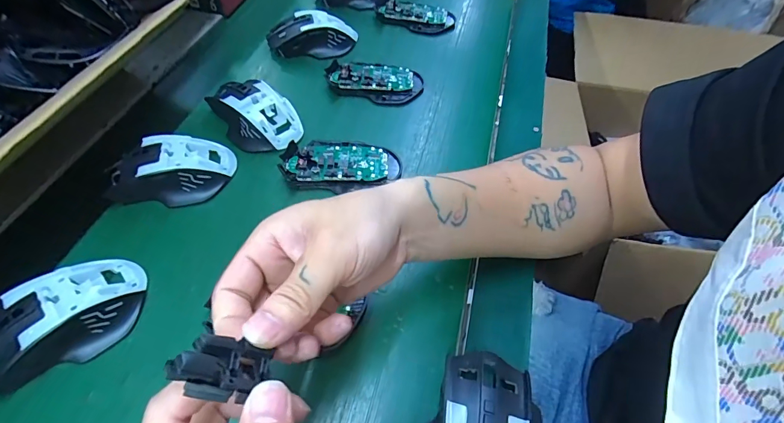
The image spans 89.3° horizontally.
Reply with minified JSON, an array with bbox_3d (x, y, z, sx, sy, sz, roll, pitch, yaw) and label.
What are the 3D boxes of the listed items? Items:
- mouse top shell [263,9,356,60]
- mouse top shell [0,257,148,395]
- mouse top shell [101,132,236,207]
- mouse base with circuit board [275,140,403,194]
[{"bbox_3d":[-0.103,-0.228,0.513,0.110,0.032,0.059,-4,63,-4],"label":"mouse top shell"},{"bbox_3d":[-0.238,0.076,0.278,0.109,0.032,0.066,-37,70,-19],"label":"mouse top shell"},{"bbox_3d":[-0.205,-0.040,0.369,0.103,0.036,0.062,-11,64,-8],"label":"mouse top shell"},{"bbox_3d":[-0.051,-0.050,0.396,0.116,0.019,0.062,5,63,1],"label":"mouse base with circuit board"}]

